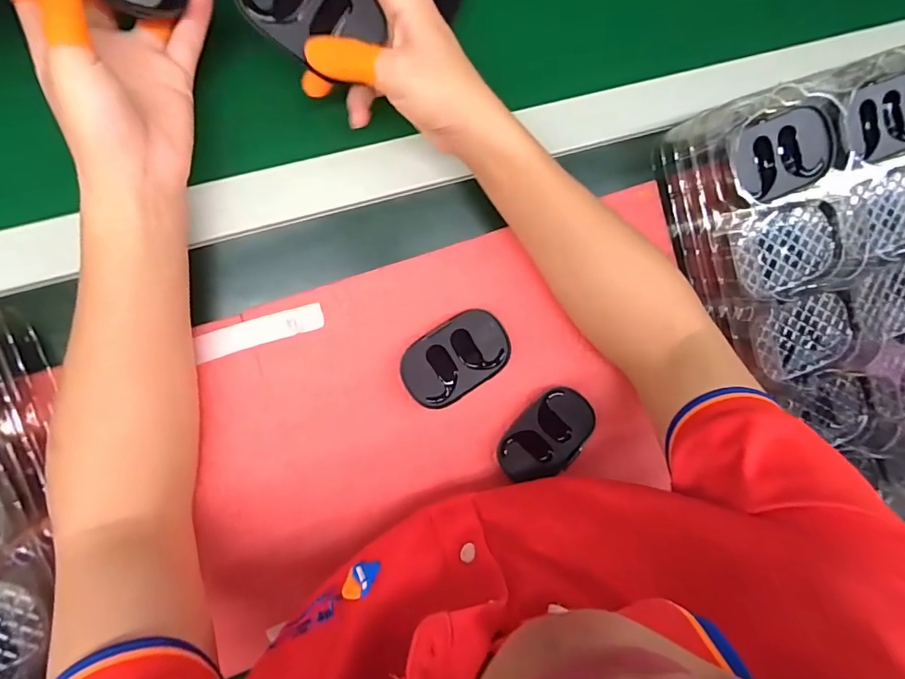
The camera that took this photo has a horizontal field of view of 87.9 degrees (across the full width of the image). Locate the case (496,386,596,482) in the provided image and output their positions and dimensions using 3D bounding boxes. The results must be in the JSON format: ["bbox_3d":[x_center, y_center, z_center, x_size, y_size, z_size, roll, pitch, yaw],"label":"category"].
[{"bbox_3d":[0.079,0.082,0.396,0.058,0.018,0.086,43,87,-9],"label":"case"}]

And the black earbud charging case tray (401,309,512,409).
[{"bbox_3d":[0.002,0.015,0.376,0.086,0.015,0.059,-34,98,-5],"label":"black earbud charging case tray"}]

